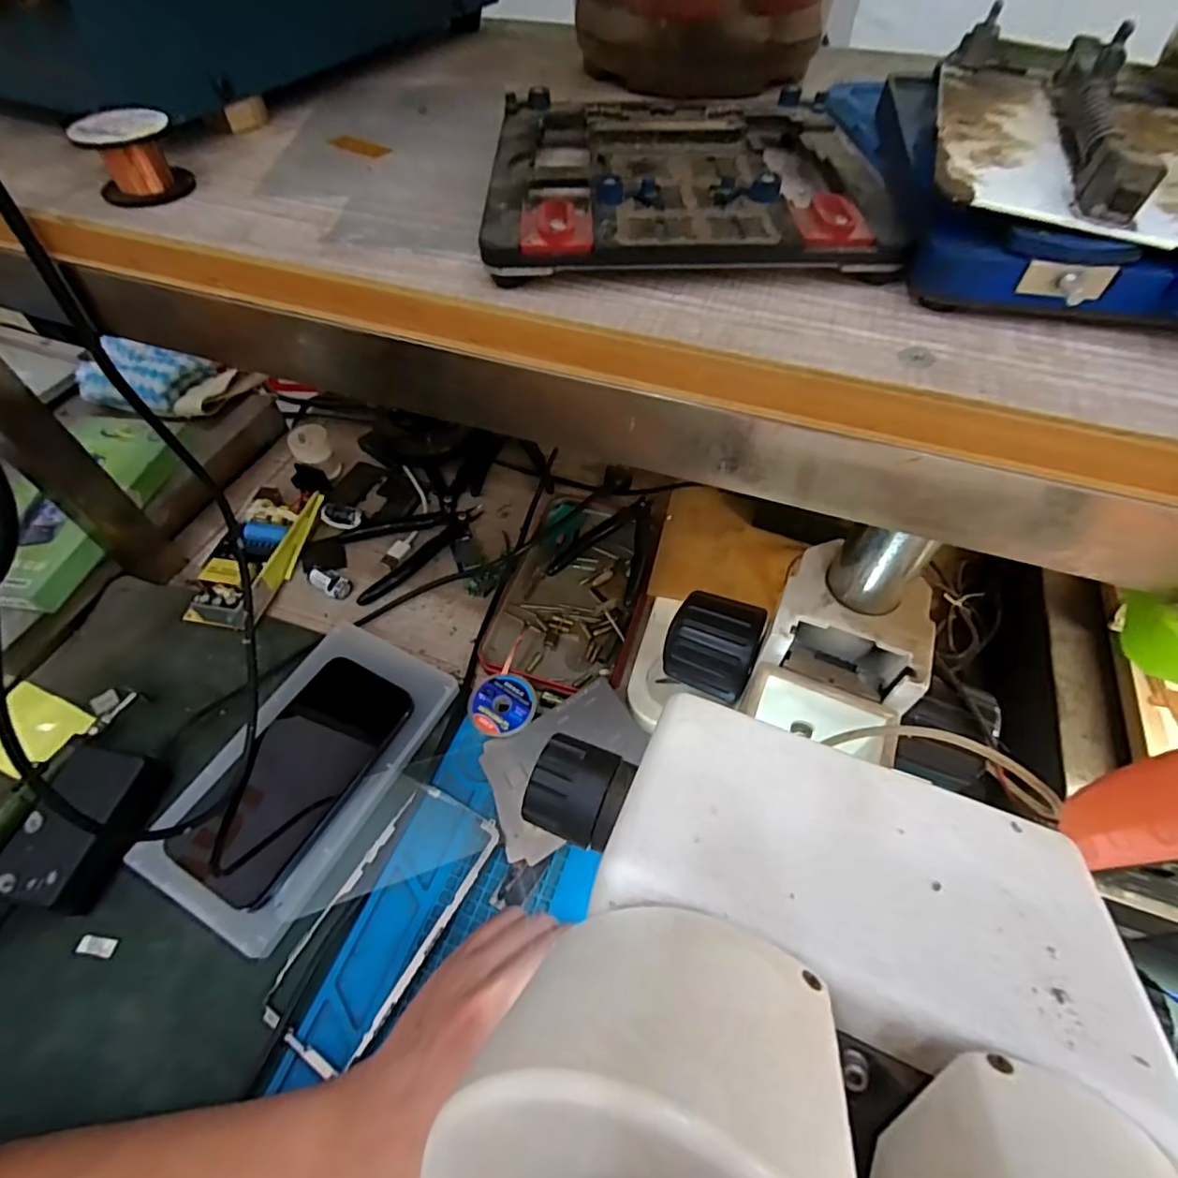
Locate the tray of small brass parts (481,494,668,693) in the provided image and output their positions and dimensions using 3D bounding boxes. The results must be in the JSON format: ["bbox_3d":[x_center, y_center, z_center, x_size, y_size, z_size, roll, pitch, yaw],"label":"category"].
[{"bbox_3d":[-0.008,-0.008,0.466,0.107,0.020,0.184,13,55,10],"label":"tray of small brass parts"}]

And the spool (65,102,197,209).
[{"bbox_3d":[-0.157,-0.151,0.200,0.029,0.023,0.033,-31,59,-20],"label":"spool"}]

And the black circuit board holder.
[{"bbox_3d":[0.029,-0.137,0.191,0.117,0.016,0.119,0,54,1],"label":"black circuit board holder"}]

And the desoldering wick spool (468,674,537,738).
[{"bbox_3d":[-0.060,0.083,0.407,0.045,0.014,0.044,0,54,1],"label":"desoldering wick spool"}]

